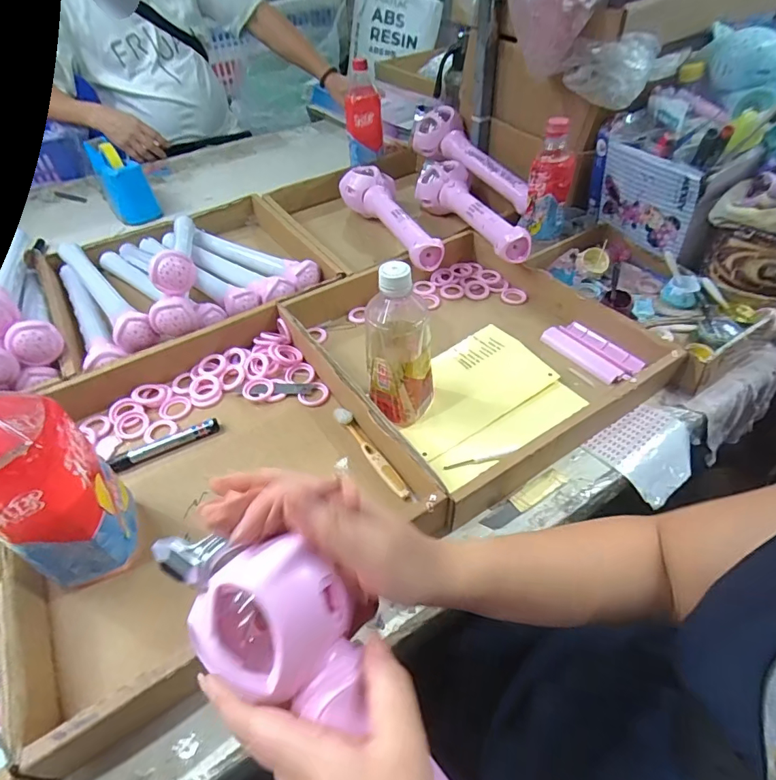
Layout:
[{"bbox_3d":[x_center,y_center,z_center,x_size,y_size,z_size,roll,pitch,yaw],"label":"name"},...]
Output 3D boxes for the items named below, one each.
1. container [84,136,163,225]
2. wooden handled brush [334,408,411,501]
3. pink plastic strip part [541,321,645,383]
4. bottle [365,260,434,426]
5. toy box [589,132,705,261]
[{"bbox_3d":[-0.530,-0.422,0.922,0.075,0.109,0.168,-28,52,-22],"label":"container"},{"bbox_3d":[-0.019,0.066,0.503,0.016,0.012,0.135,-26,51,-20],"label":"wooden handled brush"},{"bbox_3d":[0.265,-0.051,0.603,0.058,0.010,0.122,-30,53,-23],"label":"pink plastic strip part"},{"bbox_3d":[0.012,-0.049,0.494,0.066,0.184,0.078,-1,47,1],"label":"bottle"},{"bbox_3d":[0.364,-0.283,0.680,0.025,0.123,0.172,-25,51,-20],"label":"toy box"}]

